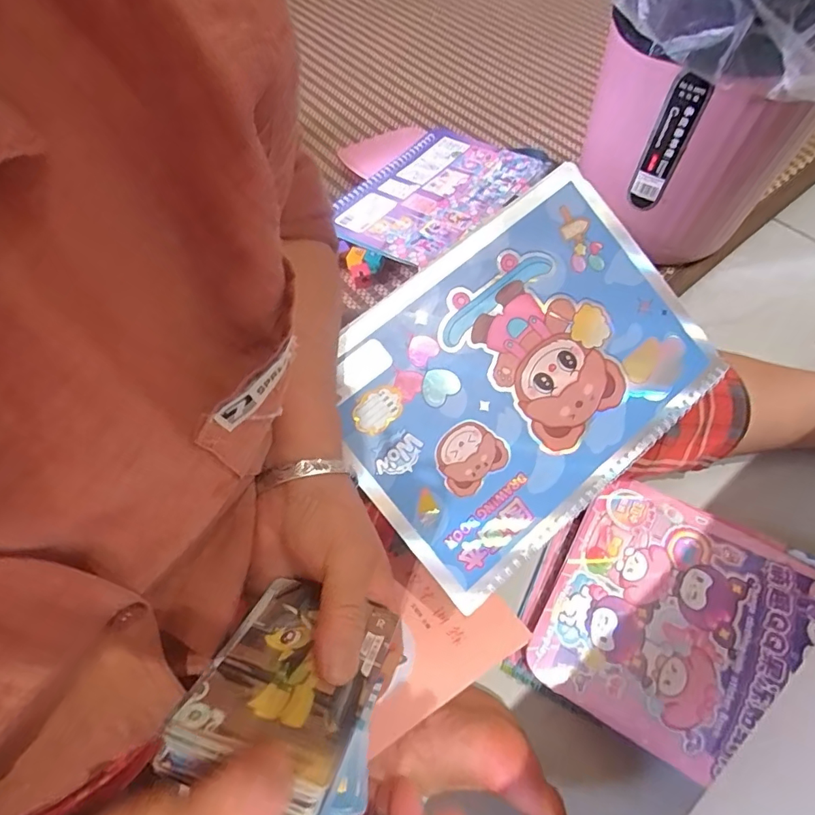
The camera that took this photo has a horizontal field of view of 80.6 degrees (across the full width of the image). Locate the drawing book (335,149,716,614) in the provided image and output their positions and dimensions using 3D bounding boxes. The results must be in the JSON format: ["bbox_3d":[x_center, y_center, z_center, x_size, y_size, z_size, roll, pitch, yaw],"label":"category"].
[{"bbox_3d":[0.083,-0.022,0.359,0.281,0.009,0.206,-39,90,-10],"label":"drawing book"}]

